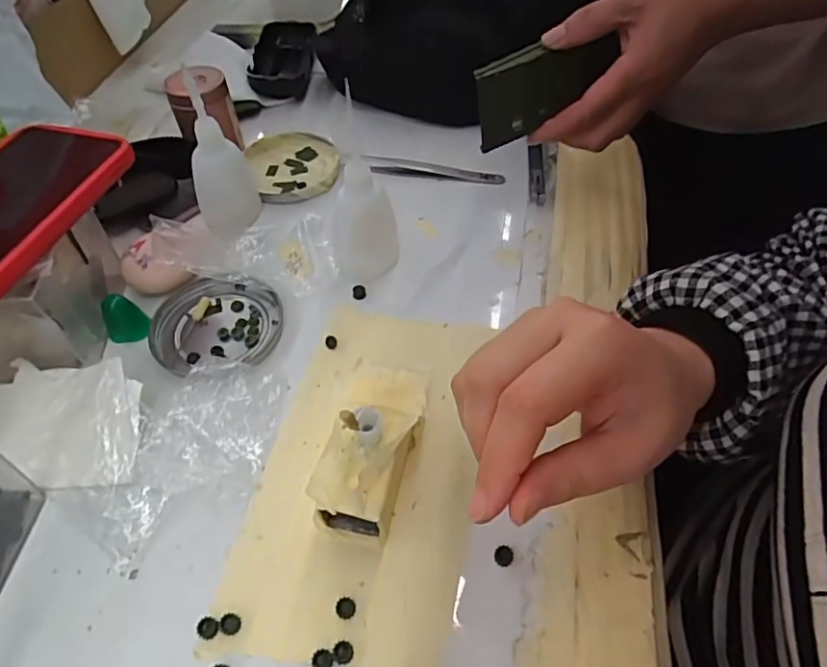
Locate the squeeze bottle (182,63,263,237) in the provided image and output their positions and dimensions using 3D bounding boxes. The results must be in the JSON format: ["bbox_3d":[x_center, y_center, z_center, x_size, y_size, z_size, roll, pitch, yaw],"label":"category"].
[{"bbox_3d":[-0.131,-0.117,0.382,0.040,0.105,0.034,-16,53,-12],"label":"squeeze bottle"}]

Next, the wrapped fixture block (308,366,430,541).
[{"bbox_3d":[-0.020,0.057,0.283,0.039,0.043,0.082,12,53,10],"label":"wrapped fixture block"}]

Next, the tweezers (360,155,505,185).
[{"bbox_3d":[0.014,-0.128,0.449,0.110,0.008,0.013,8,52,7],"label":"tweezers"}]

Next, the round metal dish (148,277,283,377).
[{"bbox_3d":[-0.123,-0.006,0.358,0.078,0.013,0.072,0,52,0],"label":"round metal dish"}]

